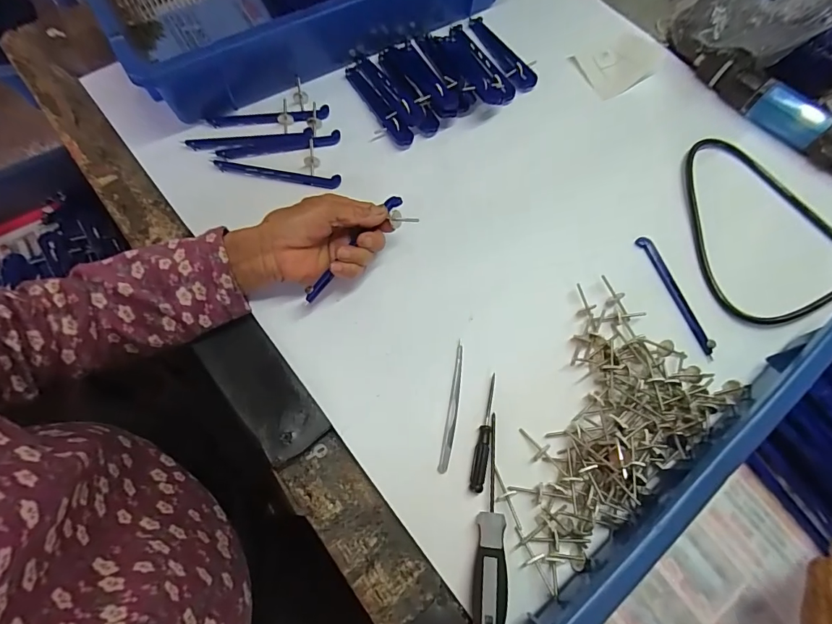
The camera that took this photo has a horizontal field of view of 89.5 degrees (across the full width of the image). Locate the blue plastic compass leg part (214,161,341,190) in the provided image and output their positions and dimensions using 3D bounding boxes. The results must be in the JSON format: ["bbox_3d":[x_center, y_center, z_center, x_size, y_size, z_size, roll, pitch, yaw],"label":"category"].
[{"bbox_3d":[-0.135,-0.137,0.412,0.120,0.008,0.014,8,69,1],"label":"blue plastic compass leg part"}]

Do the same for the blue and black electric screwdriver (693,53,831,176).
[{"bbox_3d":[0.396,-0.218,0.447,0.052,0.031,0.207,-39,75,-15],"label":"blue and black electric screwdriver"}]

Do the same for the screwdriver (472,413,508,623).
[{"bbox_3d":[0.053,0.151,0.307,0.022,0.021,0.142,4,69,0],"label":"screwdriver"}]

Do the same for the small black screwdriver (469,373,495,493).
[{"bbox_3d":[0.055,0.096,0.336,0.010,0.006,0.091,12,69,3],"label":"small black screwdriver"}]

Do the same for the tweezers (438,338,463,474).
[{"bbox_3d":[0.030,0.075,0.343,0.009,0.004,0.105,10,69,2],"label":"tweezers"}]

